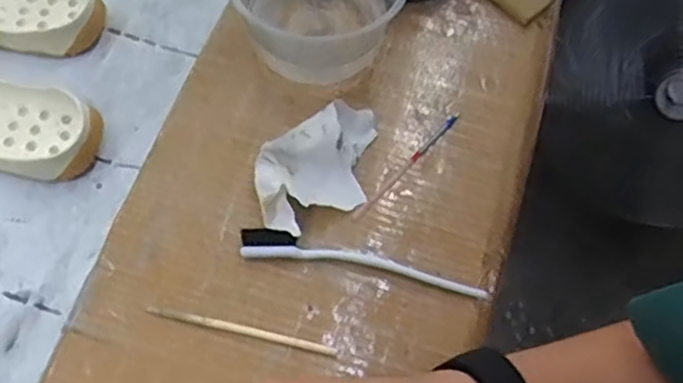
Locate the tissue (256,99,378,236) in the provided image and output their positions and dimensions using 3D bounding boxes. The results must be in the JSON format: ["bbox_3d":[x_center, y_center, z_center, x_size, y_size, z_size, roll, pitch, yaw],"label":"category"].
[{"bbox_3d":[-0.015,-0.022,0.514,0.118,0.031,0.071,-34,67,-21],"label":"tissue"}]

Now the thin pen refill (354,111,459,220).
[{"bbox_3d":[0.051,-0.022,0.528,0.006,0.004,0.126,37,64,17],"label":"thin pen refill"}]

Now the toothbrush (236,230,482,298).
[{"bbox_3d":[0.015,0.048,0.485,0.169,0.017,0.018,9,59,1],"label":"toothbrush"}]

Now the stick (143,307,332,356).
[{"bbox_3d":[-0.066,0.091,0.466,0.125,0.004,0.006,12,59,3],"label":"stick"}]

